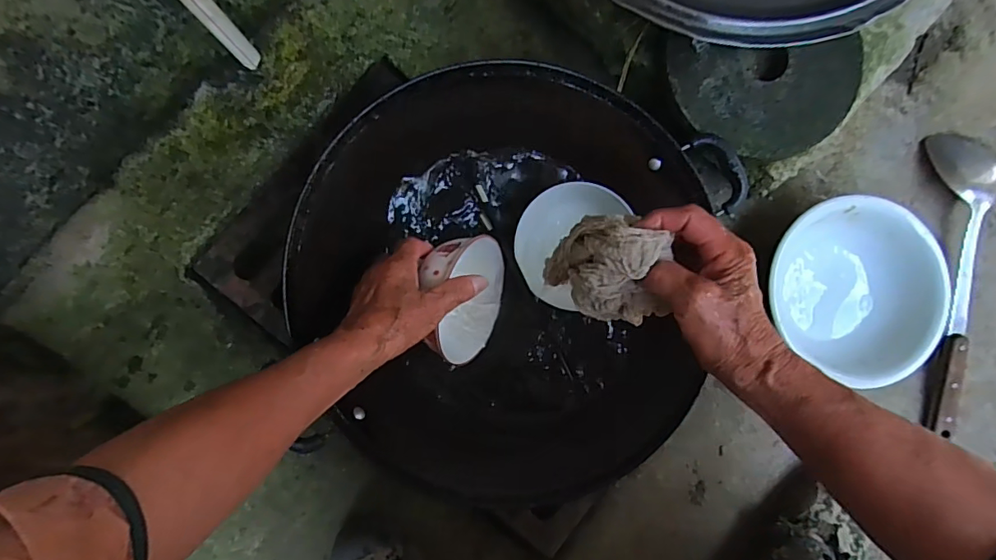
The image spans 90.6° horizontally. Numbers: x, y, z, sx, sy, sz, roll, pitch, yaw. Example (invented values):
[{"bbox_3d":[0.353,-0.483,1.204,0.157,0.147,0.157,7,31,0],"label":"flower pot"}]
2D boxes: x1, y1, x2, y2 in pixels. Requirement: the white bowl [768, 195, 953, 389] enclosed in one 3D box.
[{"bbox_3d":[0.388,0.014,0.548,0.216,0.069,0.175,33,85,-3],"label":"white bowl"}]

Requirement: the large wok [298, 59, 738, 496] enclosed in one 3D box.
[{"bbox_3d":[0.002,0.006,0.489,0.359,0.120,0.389,0,88,-5],"label":"large wok"}]

